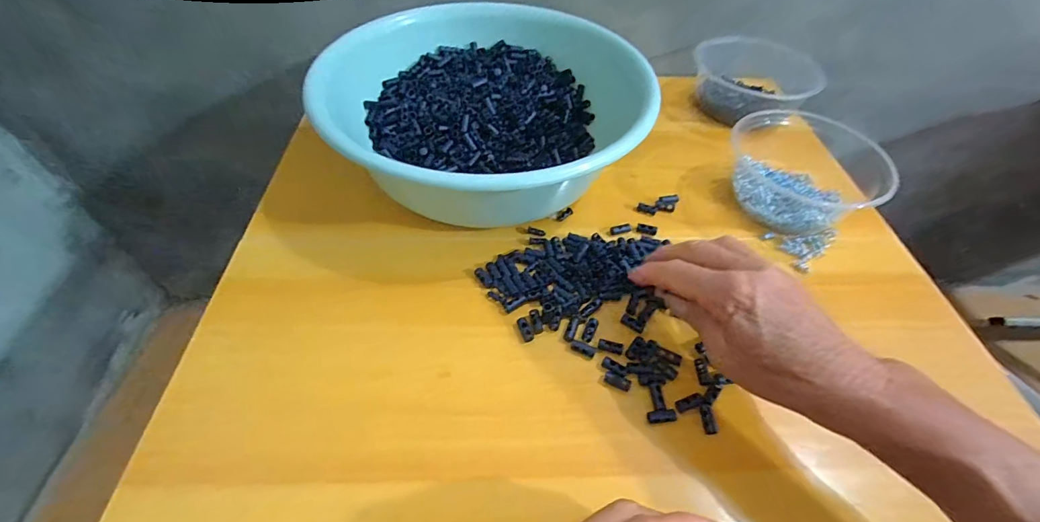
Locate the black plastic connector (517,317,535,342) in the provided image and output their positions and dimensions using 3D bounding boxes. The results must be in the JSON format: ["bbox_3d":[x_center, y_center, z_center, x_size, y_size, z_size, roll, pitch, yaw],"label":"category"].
[{"bbox_3d":[0.004,0.051,0.329,0.008,0.005,0.019,-14,52,-15],"label":"black plastic connector"}]

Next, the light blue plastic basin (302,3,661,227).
[{"bbox_3d":[-0.038,-0.151,0.437,0.261,0.100,0.280,-32,58,-26],"label":"light blue plastic basin"}]

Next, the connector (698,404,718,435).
[{"bbox_3d":[0.125,0.104,0.289,0.009,0.004,0.019,0,50,-3],"label":"connector"}]

